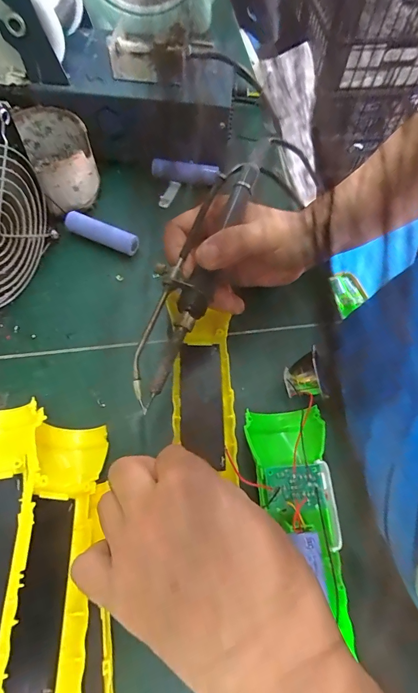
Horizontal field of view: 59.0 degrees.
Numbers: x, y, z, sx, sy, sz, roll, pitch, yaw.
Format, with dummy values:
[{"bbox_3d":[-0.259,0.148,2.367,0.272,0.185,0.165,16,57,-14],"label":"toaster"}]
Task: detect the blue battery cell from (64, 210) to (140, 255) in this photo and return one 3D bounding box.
[{"bbox_3d":[-0.094,-0.100,0.325,0.065,0.020,0.014,20,65,8],"label":"blue battery cell"}]

